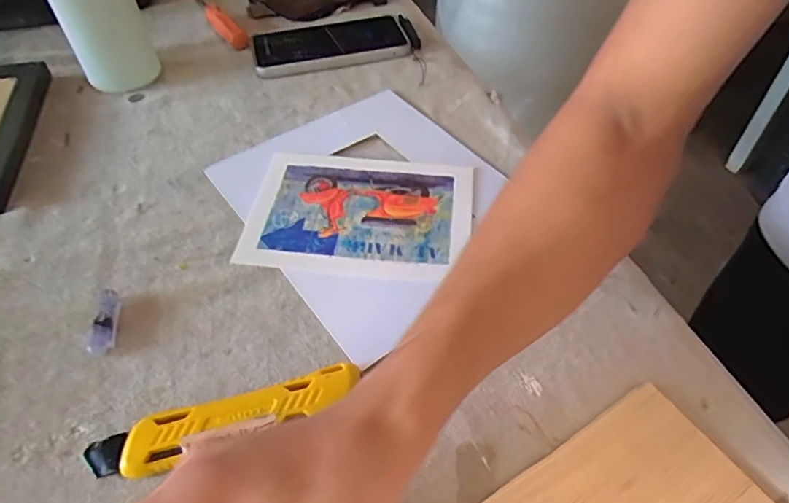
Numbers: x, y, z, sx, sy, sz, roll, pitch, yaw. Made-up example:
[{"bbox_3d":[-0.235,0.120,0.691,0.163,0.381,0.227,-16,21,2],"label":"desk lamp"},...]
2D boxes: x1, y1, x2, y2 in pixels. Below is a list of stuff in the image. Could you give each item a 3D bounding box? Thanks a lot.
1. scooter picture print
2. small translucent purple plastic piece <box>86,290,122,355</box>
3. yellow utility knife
[{"bbox_3d":[-0.026,-0.032,0.397,0.164,0.006,0.116,4,51,4],"label":"scooter picture print"},{"bbox_3d":[-0.182,0.044,0.331,0.016,0.013,0.042,-6,49,-4],"label":"small translucent purple plastic piece"},{"bbox_3d":[-0.090,0.091,0.286,0.144,0.017,0.027,-14,50,-11],"label":"yellow utility knife"}]

